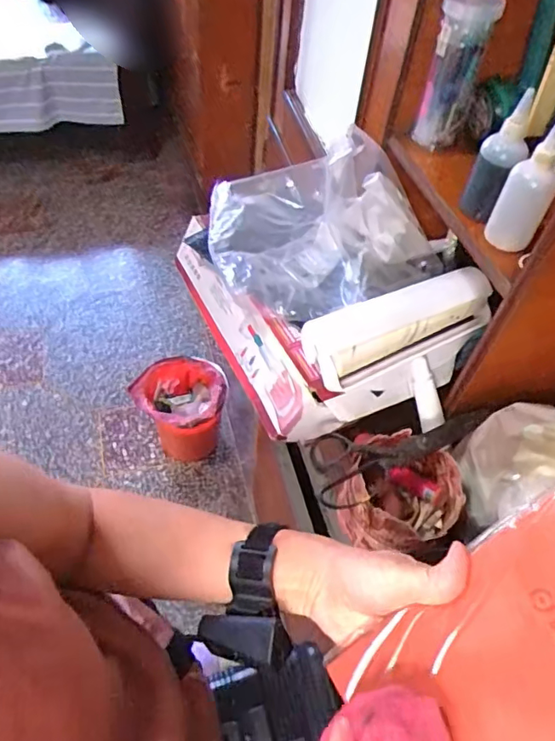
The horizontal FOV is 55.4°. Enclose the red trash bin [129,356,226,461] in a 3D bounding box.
[{"bbox_3d":[-0.295,0.150,1.703,0.259,0.334,0.246,3,52,-3],"label":"red trash bin"}]

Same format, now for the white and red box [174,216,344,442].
[{"bbox_3d":[-0.040,-0.062,0.690,0.067,0.095,0.353,-20,57,-19],"label":"white and red box"}]

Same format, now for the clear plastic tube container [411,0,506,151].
[{"bbox_3d":[0.192,-0.327,0.581,0.053,0.157,0.043,23,54,12],"label":"clear plastic tube container"}]

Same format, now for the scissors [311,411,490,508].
[{"bbox_3d":[0.149,0.091,0.579,0.235,0.022,0.077,-9,55,-16],"label":"scissors"}]

